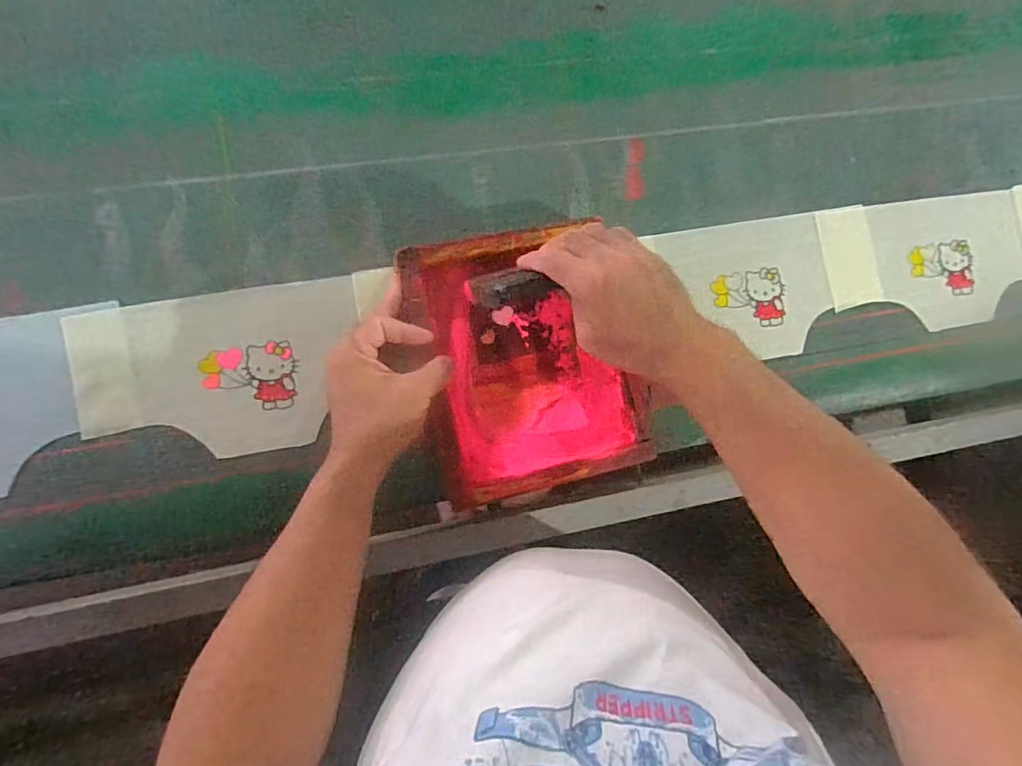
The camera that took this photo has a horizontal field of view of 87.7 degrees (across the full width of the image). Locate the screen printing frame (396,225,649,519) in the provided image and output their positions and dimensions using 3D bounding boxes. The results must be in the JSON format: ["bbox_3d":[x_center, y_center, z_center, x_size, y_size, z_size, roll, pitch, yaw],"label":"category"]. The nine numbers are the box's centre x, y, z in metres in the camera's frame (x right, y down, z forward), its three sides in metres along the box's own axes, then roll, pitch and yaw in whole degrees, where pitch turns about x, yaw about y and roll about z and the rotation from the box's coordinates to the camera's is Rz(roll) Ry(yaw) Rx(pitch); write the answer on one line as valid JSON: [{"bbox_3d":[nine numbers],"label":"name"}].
[{"bbox_3d":[0.021,-0.022,0.518,0.211,0.049,0.245,-14,87,-9],"label":"screen printing frame"}]

